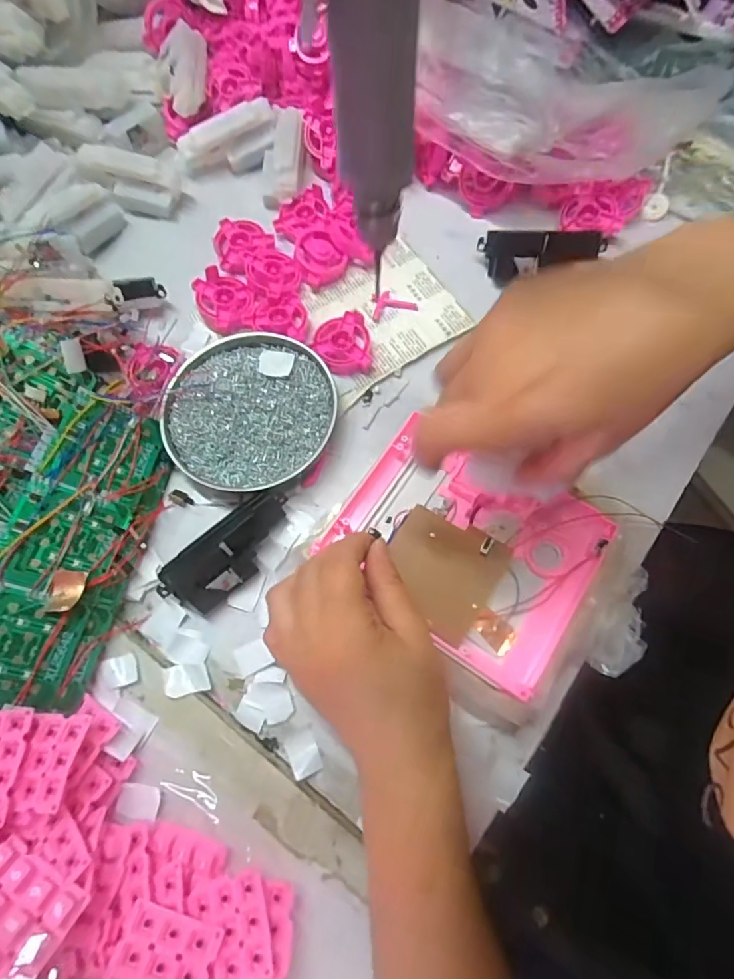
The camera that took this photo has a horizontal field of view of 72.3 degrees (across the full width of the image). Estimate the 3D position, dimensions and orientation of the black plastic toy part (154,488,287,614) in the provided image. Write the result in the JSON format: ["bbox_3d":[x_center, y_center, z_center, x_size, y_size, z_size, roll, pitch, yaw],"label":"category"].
[{"bbox_3d":[-0.098,0.045,0.365,0.102,0.026,0.043,-43,76,-11],"label":"black plastic toy part"}]

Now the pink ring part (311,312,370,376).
[{"bbox_3d":[-0.020,-0.124,0.424,0.046,0.014,0.054,0,73,1],"label":"pink ring part"}]

